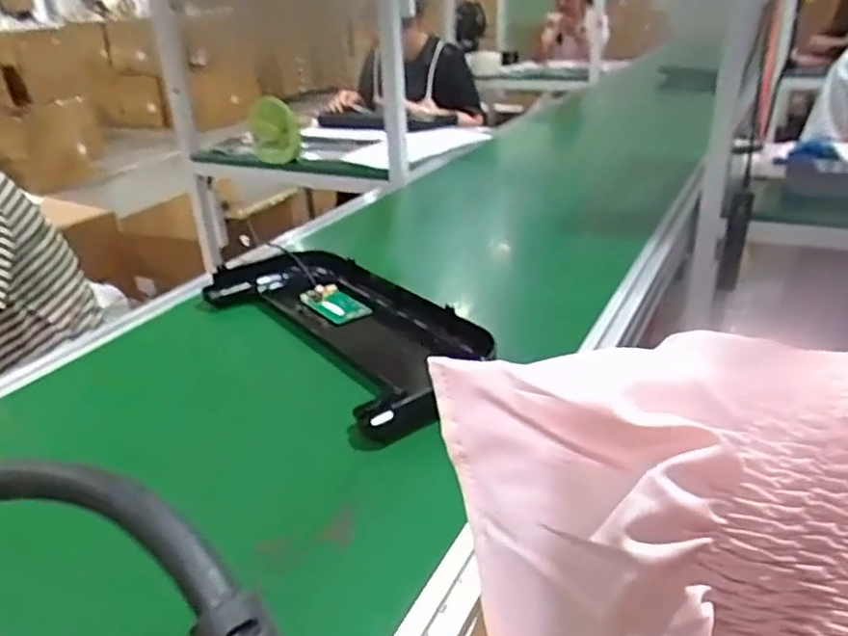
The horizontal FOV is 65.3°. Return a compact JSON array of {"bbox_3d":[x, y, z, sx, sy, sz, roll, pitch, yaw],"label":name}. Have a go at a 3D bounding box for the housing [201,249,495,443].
[{"bbox_3d":[-0.111,0.009,0.902,0.203,0.056,0.504,-20,31,-31],"label":"housing"}]

